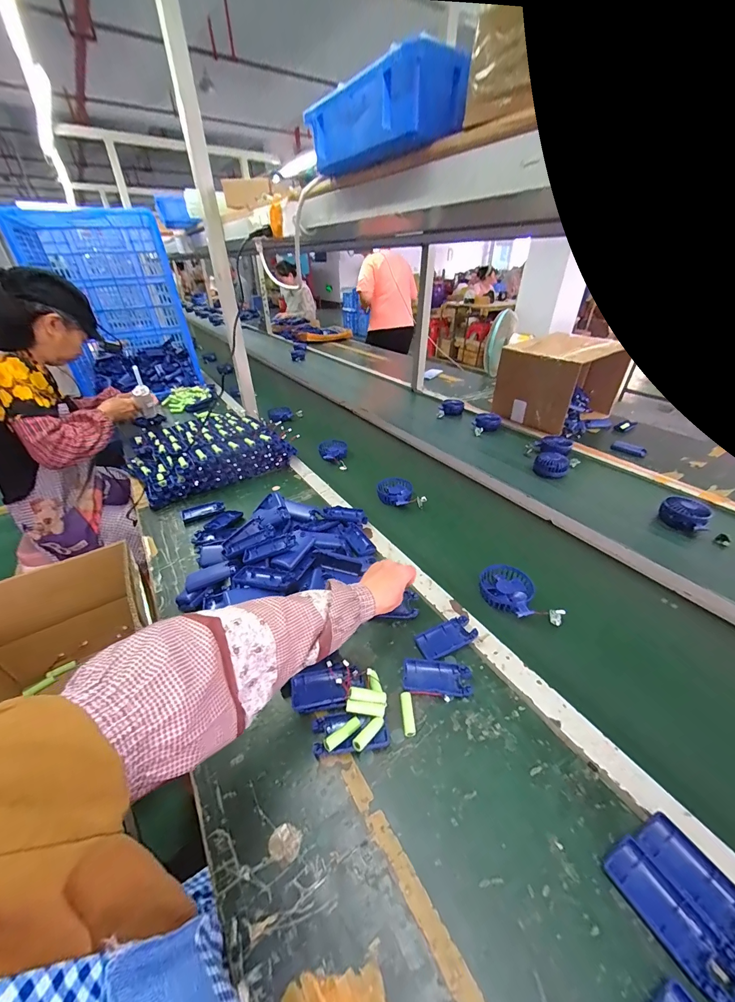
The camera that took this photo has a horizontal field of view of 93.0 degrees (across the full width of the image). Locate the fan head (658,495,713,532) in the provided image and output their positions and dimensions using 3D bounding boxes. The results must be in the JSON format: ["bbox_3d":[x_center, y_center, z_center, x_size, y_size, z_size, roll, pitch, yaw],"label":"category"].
[{"bbox_3d":[0.727,0.031,0.800,0.094,0.064,0.076,25,42,32],"label":"fan head"}]

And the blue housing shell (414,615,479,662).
[{"bbox_3d":[0.124,0.212,0.546,0.094,0.013,0.048,-16,37,-21],"label":"blue housing shell"}]

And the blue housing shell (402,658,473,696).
[{"bbox_3d":[0.099,0.251,0.497,0.094,0.011,0.046,3,35,6],"label":"blue housing shell"}]

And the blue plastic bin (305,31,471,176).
[{"bbox_3d":[0.008,-0.448,0.413,0.067,0.069,0.243,-26,45,-26],"label":"blue plastic bin"}]

